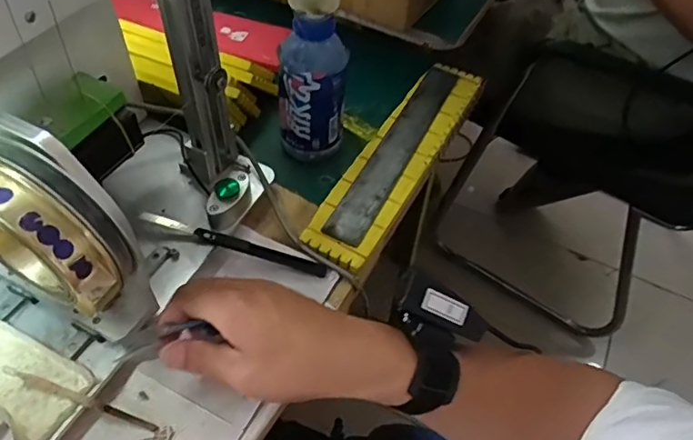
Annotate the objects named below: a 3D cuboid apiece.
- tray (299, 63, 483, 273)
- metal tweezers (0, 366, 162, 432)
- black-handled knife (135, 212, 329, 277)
[{"bbox_3d":[0.064,-0.082,0.602,0.075,0.012,0.336,26,54,16],"label":"tray"},{"bbox_3d":[-0.199,0.137,0.402,0.116,0.013,0.008,28,50,-12],"label":"metal tweezers"},{"bbox_3d":[-0.106,0.021,0.496,0.176,0.017,0.016,12,51,6],"label":"black-handled knife"}]

